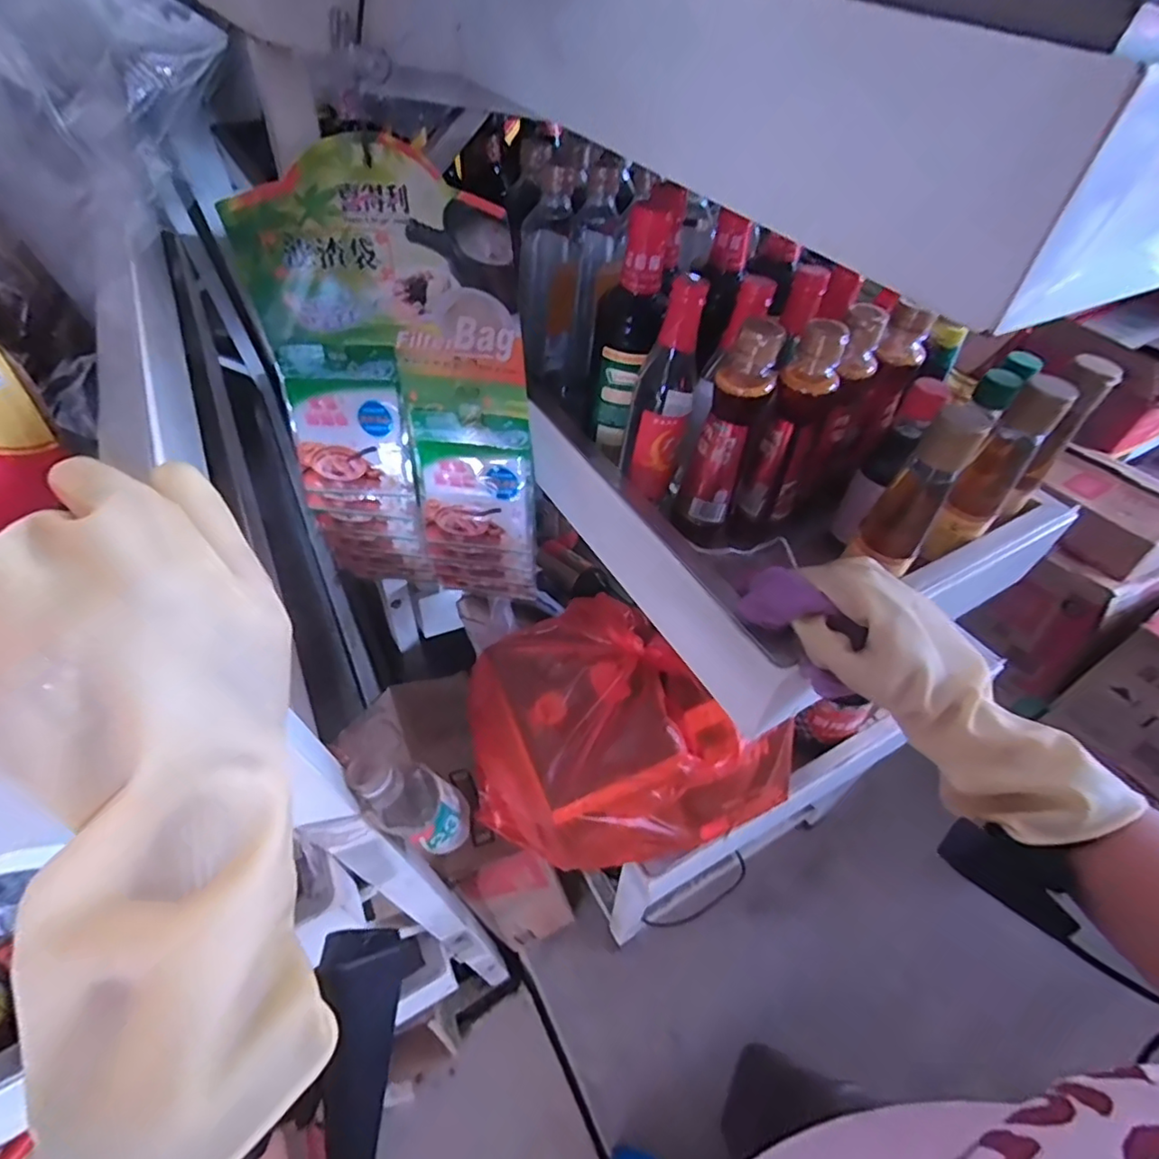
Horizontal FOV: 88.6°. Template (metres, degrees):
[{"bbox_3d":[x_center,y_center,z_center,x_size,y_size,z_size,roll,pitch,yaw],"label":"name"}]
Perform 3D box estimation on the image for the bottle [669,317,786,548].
[{"bbox_3d":[0.121,-0.119,0.508,0.058,0.191,0.063,19,52,16],"label":"bottle"}]

